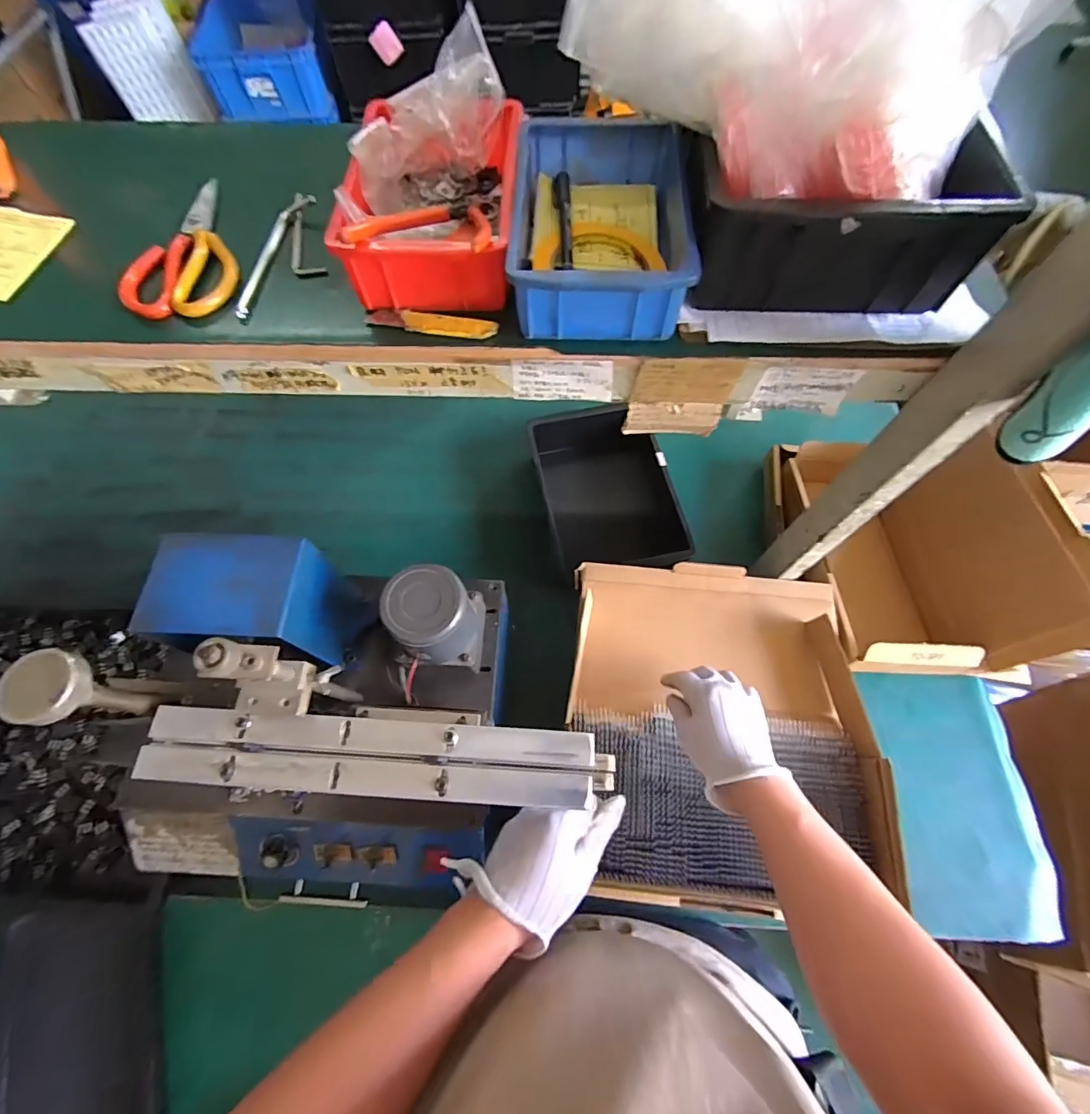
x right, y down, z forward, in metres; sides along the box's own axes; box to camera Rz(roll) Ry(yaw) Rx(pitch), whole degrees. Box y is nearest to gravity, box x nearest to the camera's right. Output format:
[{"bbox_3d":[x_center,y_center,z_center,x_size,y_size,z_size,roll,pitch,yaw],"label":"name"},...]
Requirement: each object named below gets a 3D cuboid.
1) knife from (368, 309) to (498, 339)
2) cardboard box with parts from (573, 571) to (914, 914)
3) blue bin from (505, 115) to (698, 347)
[{"bbox_3d":[-0.091,-0.186,0.396,0.105,0.008,0.018,9,67,5],"label":"knife"},{"bbox_3d":[0.194,0.182,0.578,0.321,0.069,0.364,4,67,3],"label":"cardboard box with parts"},{"bbox_3d":[0.042,-0.263,0.396,0.126,0.053,0.188,2,66,2],"label":"blue bin"}]

